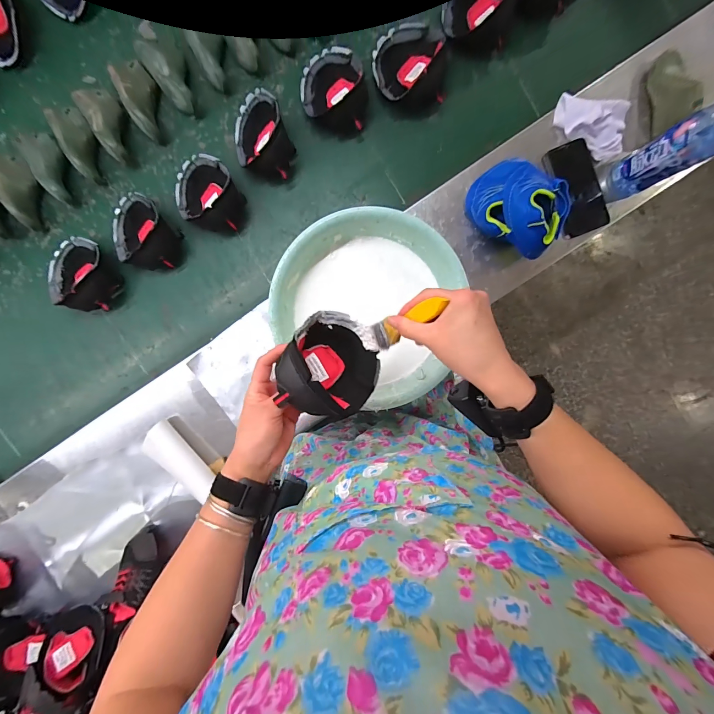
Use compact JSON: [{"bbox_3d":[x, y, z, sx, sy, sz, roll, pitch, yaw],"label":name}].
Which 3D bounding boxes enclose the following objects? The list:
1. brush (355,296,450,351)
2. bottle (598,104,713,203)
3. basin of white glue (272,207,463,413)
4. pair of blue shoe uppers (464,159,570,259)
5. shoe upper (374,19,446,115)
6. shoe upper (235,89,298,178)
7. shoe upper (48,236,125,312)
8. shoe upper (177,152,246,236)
[{"bbox_3d":[0.047,-0.036,0.374,0.016,0.146,0.037,-36,96,-30],"label":"brush"},{"bbox_3d":[0.498,-0.323,0.519,0.062,0.232,0.069,-26,95,0],"label":"bottle"},{"bbox_3d":[0.026,-0.093,0.555,0.296,0.113,0.270,0,95,-2],"label":"basin of white glue"},{"bbox_3d":[0.267,-0.252,0.555,0.111,0.129,0.174,-26,95,0],"label":"pair of blue shoe uppers"},{"bbox_3d":[0.093,-0.518,0.587,0.124,0.057,0.141,-13,95,-1],"label":"shoe upper"},{"bbox_3d":[-0.172,-0.400,0.588,0.108,0.068,0.151,-22,95,0],"label":"shoe upper"},{"bbox_3d":[-0.514,-0.155,0.598,0.125,0.064,0.132,10,95,-3],"label":"shoe upper"},{"bbox_3d":[-0.272,-0.296,0.595,0.144,0.063,0.124,24,94,-4],"label":"shoe upper"}]

